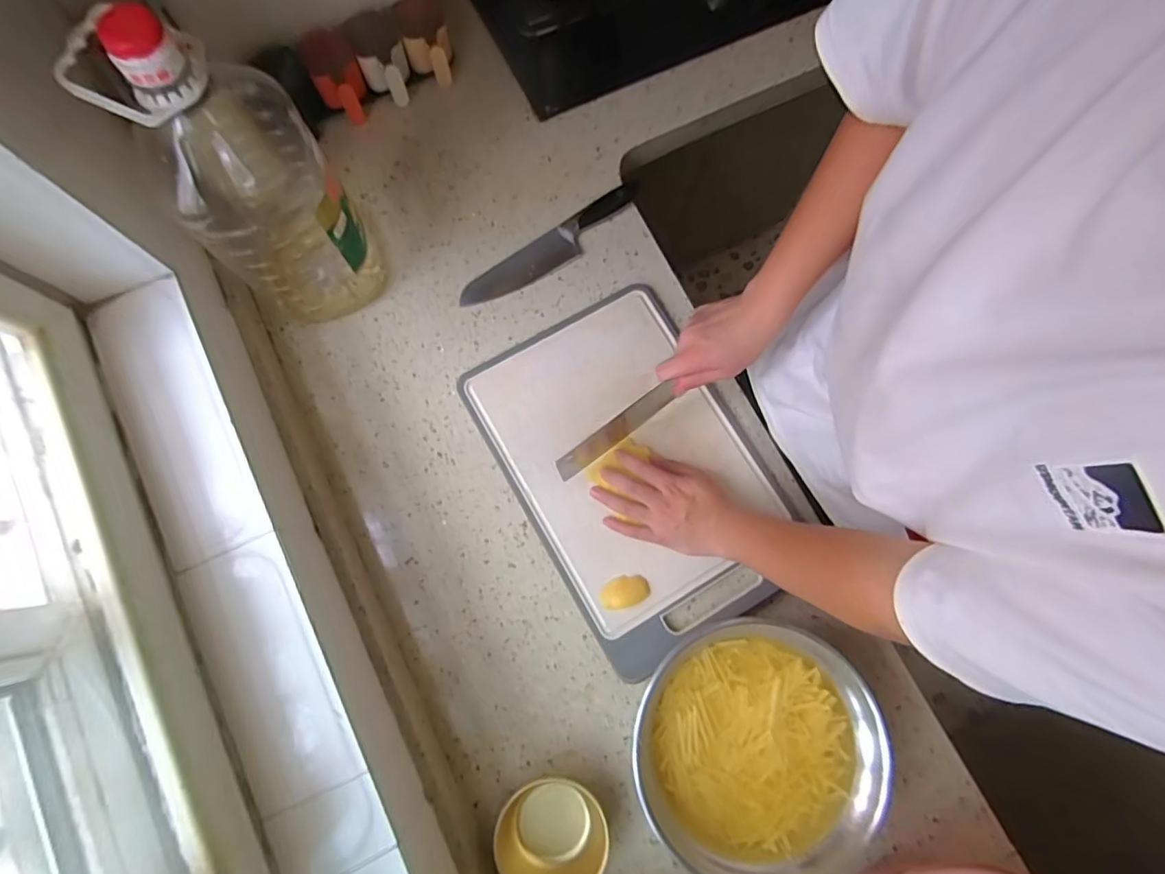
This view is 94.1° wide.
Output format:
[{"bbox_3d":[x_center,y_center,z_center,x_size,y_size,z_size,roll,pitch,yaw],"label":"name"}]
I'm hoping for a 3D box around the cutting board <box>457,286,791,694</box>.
[{"bbox_3d":[0.061,0.036,0.676,0.286,0.020,0.417,-28,80,-7],"label":"cutting board"}]

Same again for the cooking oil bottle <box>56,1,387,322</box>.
[{"bbox_3d":[-0.333,-0.264,0.555,0.133,0.360,0.150,-24,80,-6],"label":"cooking oil bottle"}]

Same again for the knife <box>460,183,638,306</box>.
[{"bbox_3d":[-0.043,-0.258,0.731,0.273,0.028,0.051,-36,81,-8],"label":"knife"}]

